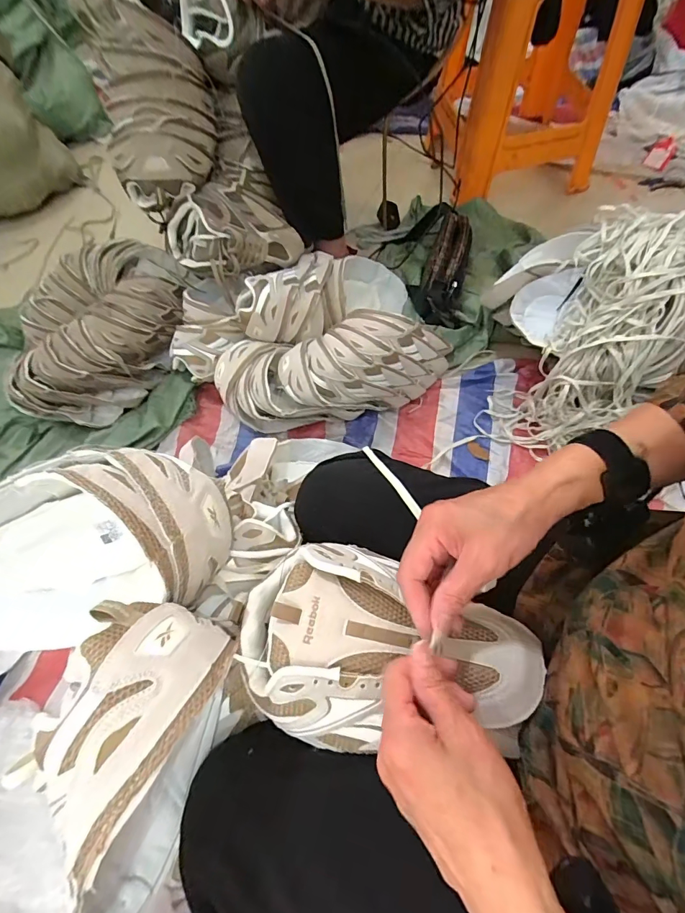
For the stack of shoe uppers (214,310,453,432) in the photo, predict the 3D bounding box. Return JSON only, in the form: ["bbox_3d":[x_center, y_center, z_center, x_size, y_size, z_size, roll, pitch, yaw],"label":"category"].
[{"bbox_3d":[-0.015,-0.179,0.824,0.481,0.146,0.182,-13,65,-2],"label":"stack of shoe uppers"}]

